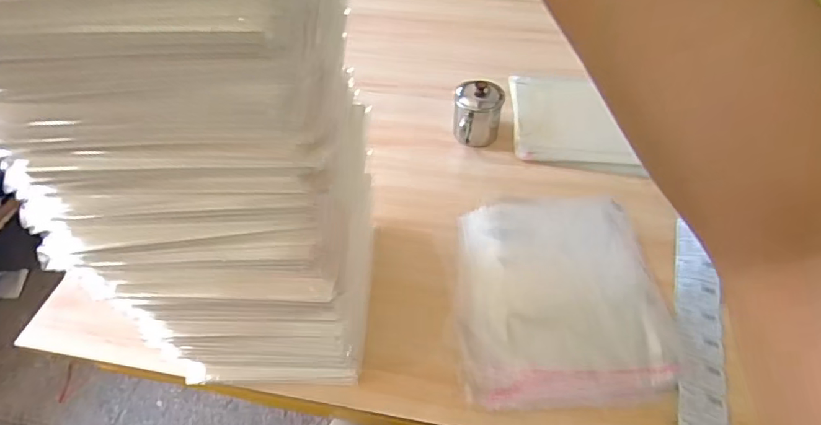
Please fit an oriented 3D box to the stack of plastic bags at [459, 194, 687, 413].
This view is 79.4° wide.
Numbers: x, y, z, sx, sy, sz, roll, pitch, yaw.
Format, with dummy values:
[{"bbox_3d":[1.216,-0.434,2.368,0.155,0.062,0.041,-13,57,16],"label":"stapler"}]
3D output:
[{"bbox_3d":[0.204,0.106,0.716,0.271,0.030,0.326,-9,53,9],"label":"stack of plastic bags"}]

